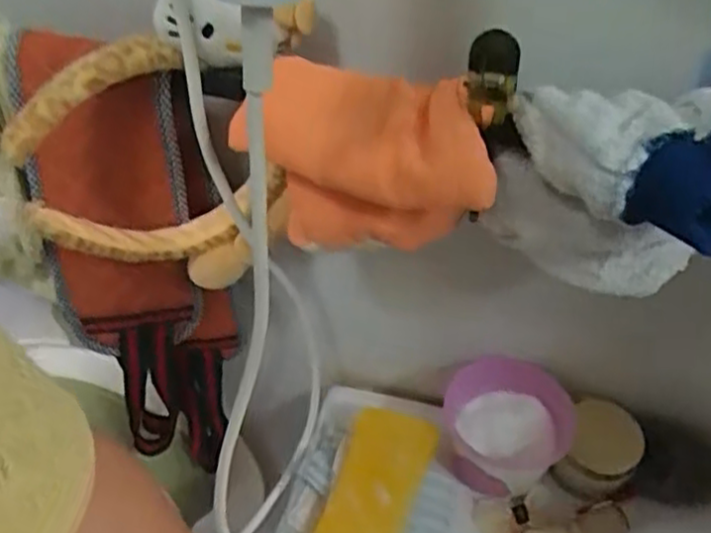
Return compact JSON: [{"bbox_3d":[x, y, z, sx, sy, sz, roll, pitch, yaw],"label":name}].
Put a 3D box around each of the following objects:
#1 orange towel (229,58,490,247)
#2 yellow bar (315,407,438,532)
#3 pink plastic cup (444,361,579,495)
[{"bbox_3d":[0.009,-0.045,0.371,0.123,0.095,0.042,17,45,16],"label":"orange towel"},{"bbox_3d":[0.015,0.150,0.507,0.059,0.007,0.101,11,65,19],"label":"yellow bar"},{"bbox_3d":[0.109,0.120,0.541,0.086,0.062,0.085,1,43,-1],"label":"pink plastic cup"}]

